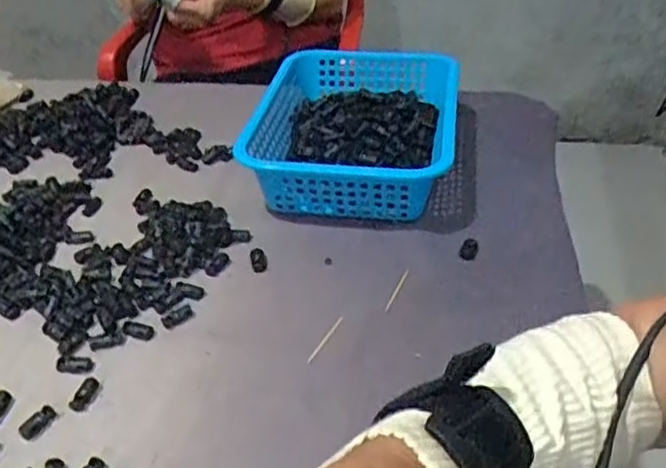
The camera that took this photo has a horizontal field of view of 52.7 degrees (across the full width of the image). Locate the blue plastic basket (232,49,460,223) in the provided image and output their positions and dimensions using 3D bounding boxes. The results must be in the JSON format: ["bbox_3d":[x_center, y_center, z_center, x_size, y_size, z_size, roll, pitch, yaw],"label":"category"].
[{"bbox_3d":[0.026,-0.120,0.777,0.218,0.081,0.282,5,38,9],"label":"blue plastic basket"}]

